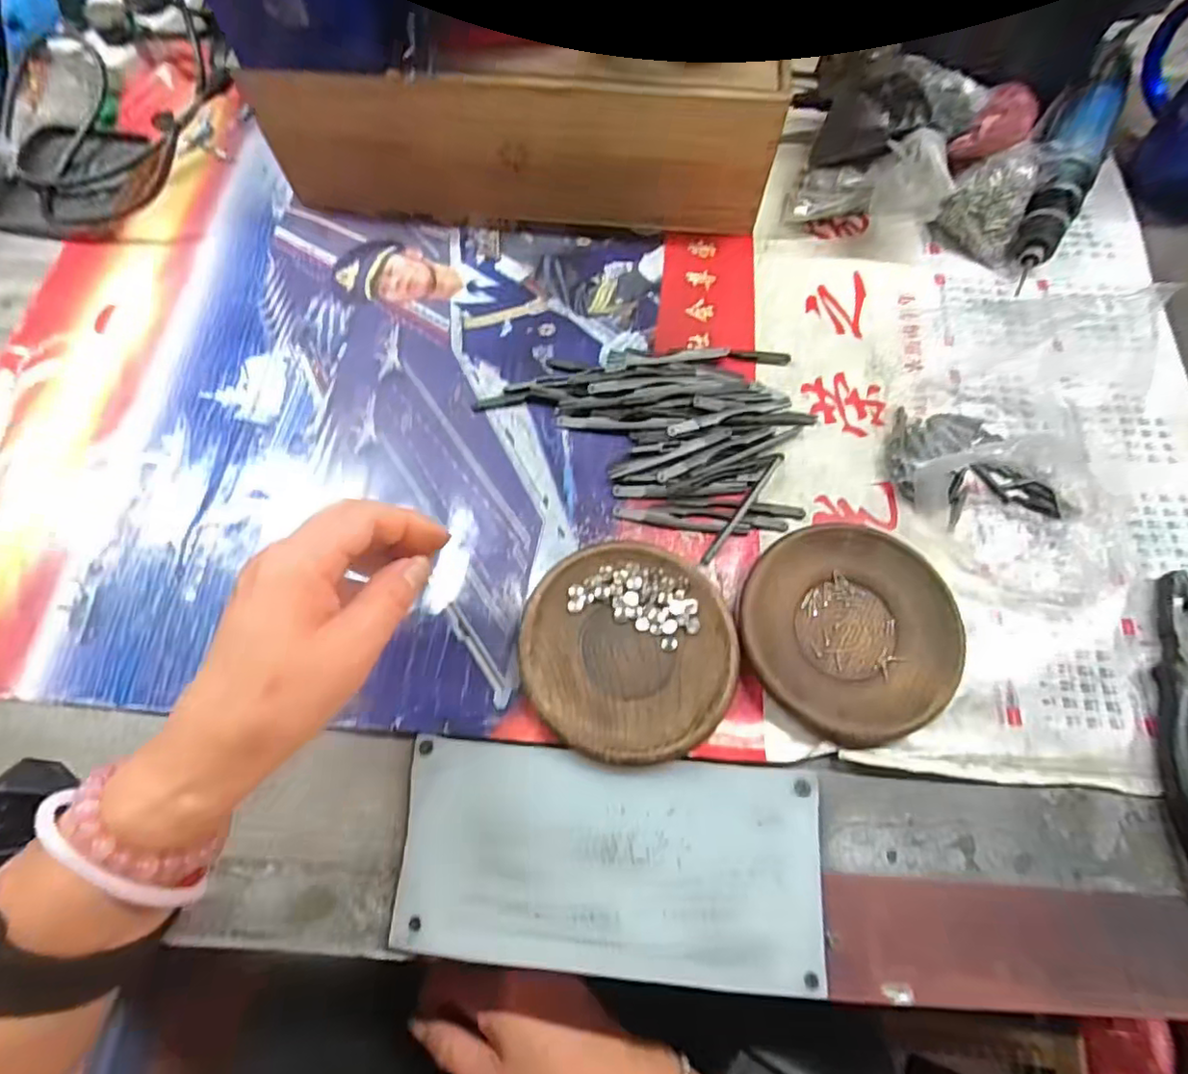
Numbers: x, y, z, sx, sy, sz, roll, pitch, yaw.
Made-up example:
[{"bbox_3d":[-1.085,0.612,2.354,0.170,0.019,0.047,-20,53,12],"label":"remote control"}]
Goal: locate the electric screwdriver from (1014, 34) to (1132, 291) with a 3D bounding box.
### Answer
[{"bbox_3d":[0.349,-0.279,0.451,0.035,0.042,0.237,30,69,12],"label":"electric screwdriver"}]

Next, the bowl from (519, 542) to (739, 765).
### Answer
[{"bbox_3d":[0.018,0.059,0.330,0.106,0.018,0.113,0,69,1],"label":"bowl"}]

